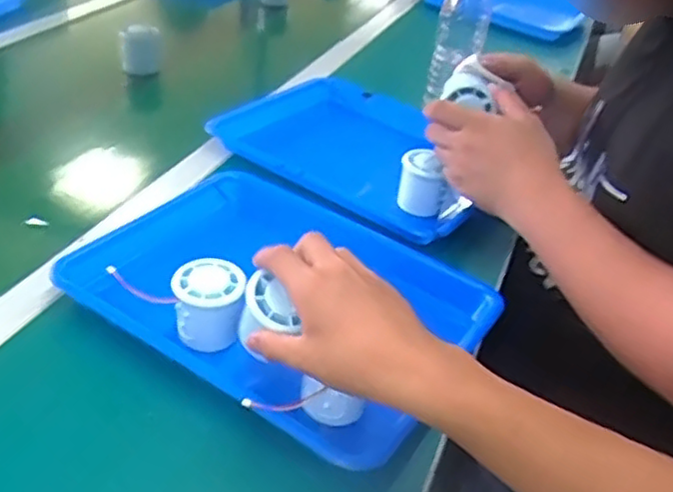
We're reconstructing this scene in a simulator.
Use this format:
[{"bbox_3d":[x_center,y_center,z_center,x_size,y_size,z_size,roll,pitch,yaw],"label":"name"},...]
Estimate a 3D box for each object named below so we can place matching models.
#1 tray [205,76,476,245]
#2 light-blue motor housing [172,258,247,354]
[{"bbox_3d":[0.032,-0.111,0.862,0.339,0.060,0.238,28,40,27],"label":"tray"},{"bbox_3d":[-0.103,0.049,0.563,0.058,0.049,0.057,-1,36,-11],"label":"light-blue motor housing"}]

